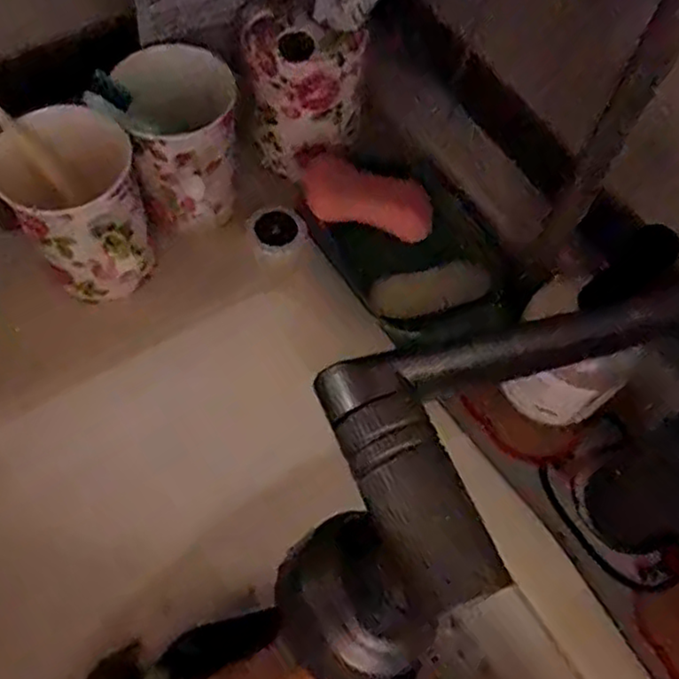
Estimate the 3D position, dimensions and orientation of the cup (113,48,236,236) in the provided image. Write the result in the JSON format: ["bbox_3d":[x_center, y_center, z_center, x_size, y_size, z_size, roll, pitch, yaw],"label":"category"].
[{"bbox_3d":[-0.100,-0.126,0.439,0.071,0.099,0.077,-15,62,-11],"label":"cup"}]

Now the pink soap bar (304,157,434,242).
[{"bbox_3d":[0.021,-0.093,0.460,0.085,0.014,0.042,12,78,-11],"label":"pink soap bar"}]

